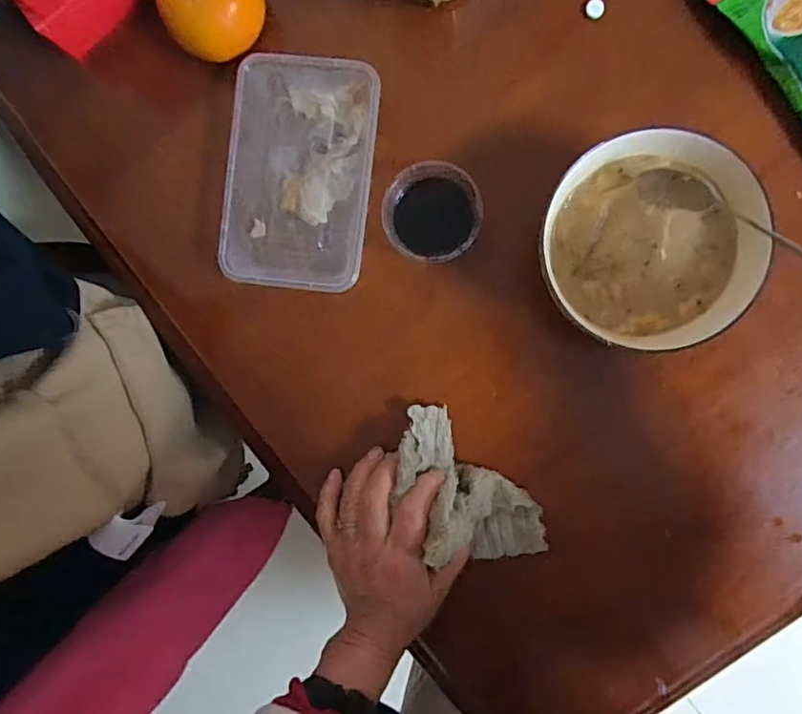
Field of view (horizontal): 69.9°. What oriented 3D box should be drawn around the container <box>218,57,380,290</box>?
[{"bbox_3d":[-0.074,-0.135,0.426,0.103,0.032,0.162,7,93,6],"label":"container"}]

